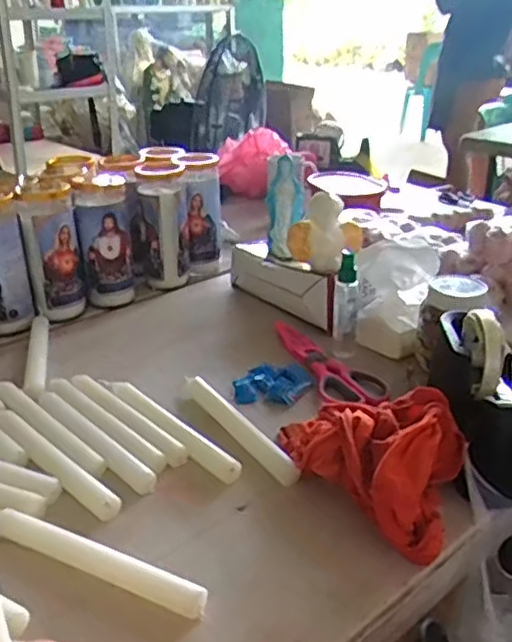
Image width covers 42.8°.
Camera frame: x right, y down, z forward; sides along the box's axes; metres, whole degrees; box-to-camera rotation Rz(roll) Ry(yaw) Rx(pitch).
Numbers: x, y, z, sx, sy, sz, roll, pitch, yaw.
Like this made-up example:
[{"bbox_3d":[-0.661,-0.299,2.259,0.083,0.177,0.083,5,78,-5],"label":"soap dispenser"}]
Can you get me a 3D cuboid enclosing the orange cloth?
[{"bbox_3d":[0.102,0.108,0.576,0.113,0.069,0.181,-20,32,-35],"label":"orange cloth"}]

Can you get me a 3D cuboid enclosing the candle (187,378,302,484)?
[{"bbox_3d":[-0.020,0.105,0.657,0.020,0.020,0.203,-16,30,-28],"label":"candle"}]

